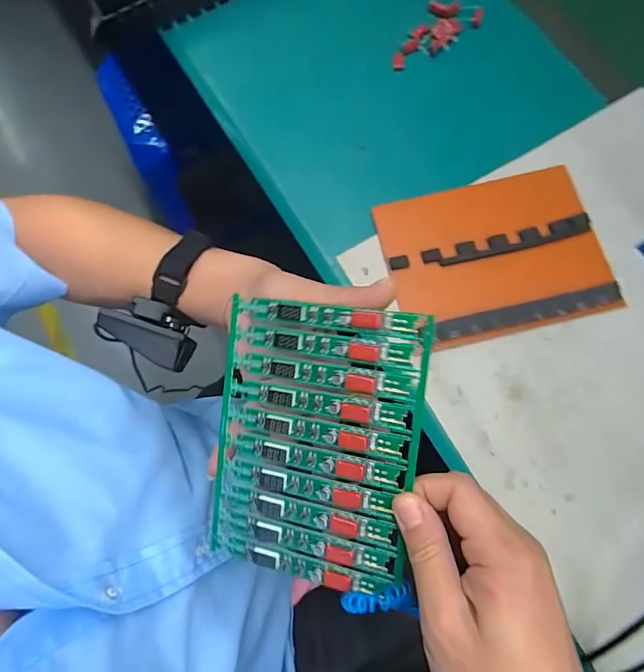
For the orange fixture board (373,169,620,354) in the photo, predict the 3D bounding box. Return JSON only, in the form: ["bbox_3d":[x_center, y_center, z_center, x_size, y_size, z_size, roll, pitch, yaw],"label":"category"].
[{"bbox_3d":[0.139,-0.064,0.362,0.166,0.009,0.130,-13,76,-2],"label":"orange fixture board"}]

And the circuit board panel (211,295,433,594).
[{"bbox_3d":[-0.006,0.063,0.262,0.117,0.006,0.157,7,95,18],"label":"circuit board panel"}]

